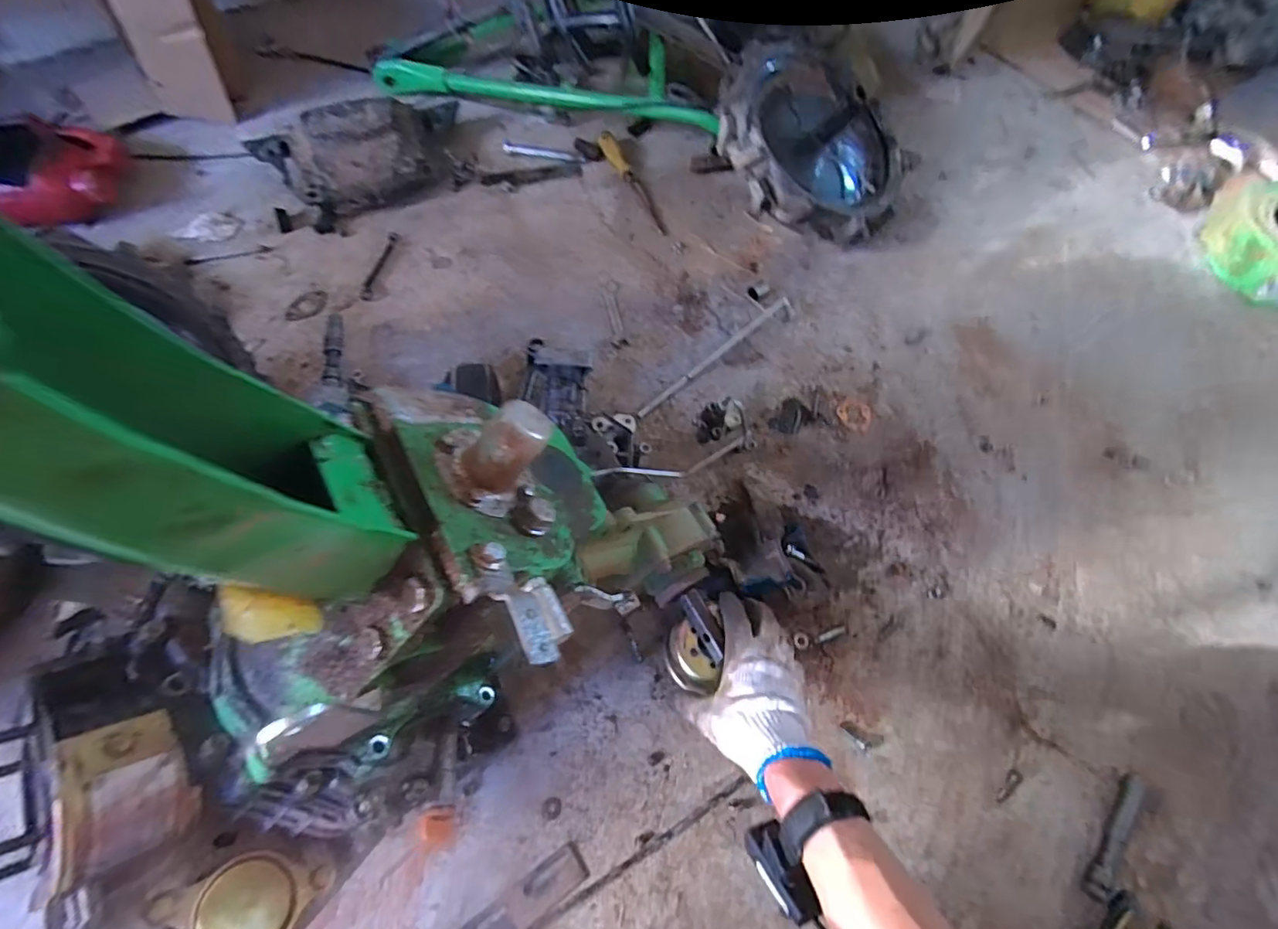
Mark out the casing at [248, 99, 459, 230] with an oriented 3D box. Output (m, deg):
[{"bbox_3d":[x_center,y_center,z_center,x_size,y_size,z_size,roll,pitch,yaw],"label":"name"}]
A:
[{"bbox_3d":[-0.476,-0.558,1.020,0.353,0.087,0.252,-26,66,-14],"label":"casing"}]

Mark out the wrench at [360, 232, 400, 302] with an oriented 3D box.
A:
[{"bbox_3d":[-0.425,-0.327,0.949,0.020,0.005,0.146,9,63,2],"label":"wrench"}]

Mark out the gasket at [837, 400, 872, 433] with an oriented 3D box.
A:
[{"bbox_3d":[0.312,-0.073,0.834,0.049,0.004,0.050,1,63,-2],"label":"gasket"}]

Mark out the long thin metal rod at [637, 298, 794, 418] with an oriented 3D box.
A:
[{"bbox_3d":[0.119,-0.159,0.855,0.305,0.016,0.032,-37,70,-19],"label":"long thin metal rod"}]

